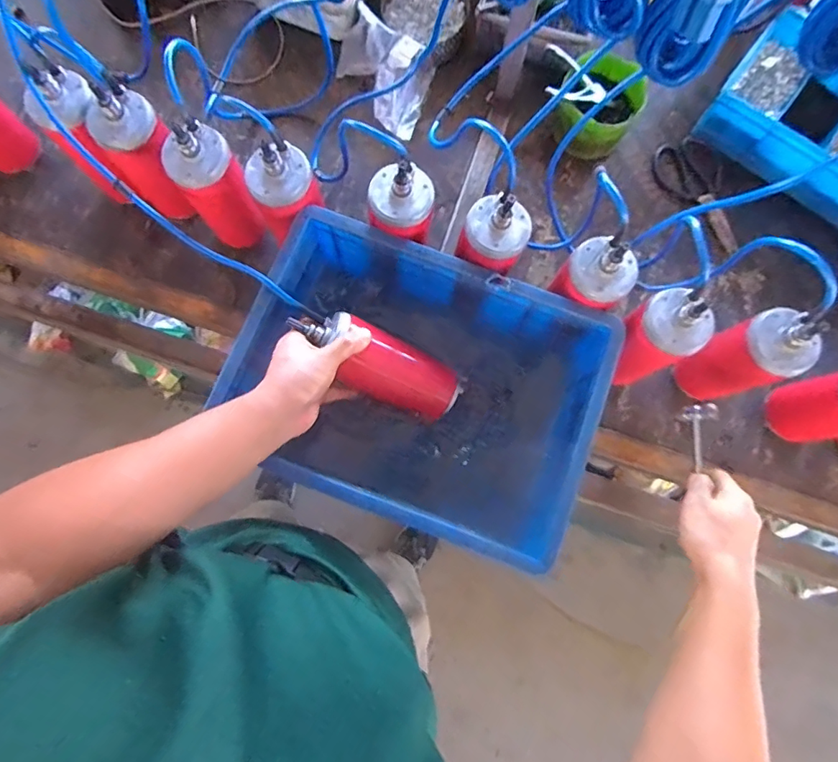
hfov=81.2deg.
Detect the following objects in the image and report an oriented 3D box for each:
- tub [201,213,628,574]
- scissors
[{"bbox_3d":[0.003,-0.004,0.594,0.397,0.116,0.271,23,79,3],"label":"tub"},{"bbox_3d":[0.425,-0.280,0.743,0.089,0.019,0.191,-16,79,-4],"label":"scissors"}]

